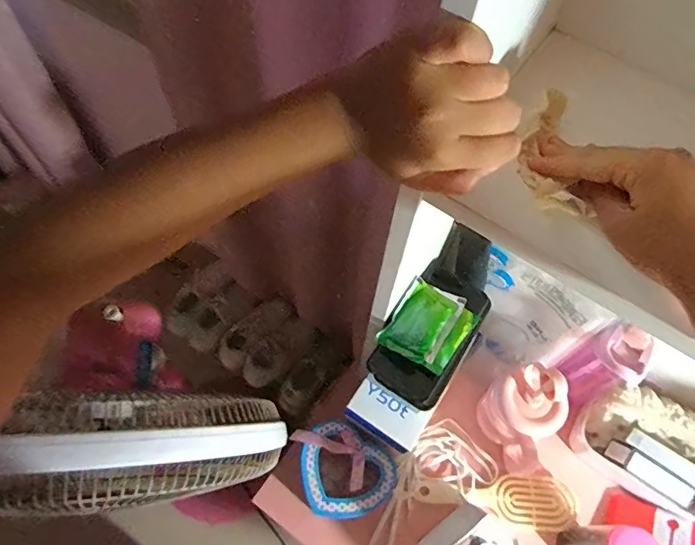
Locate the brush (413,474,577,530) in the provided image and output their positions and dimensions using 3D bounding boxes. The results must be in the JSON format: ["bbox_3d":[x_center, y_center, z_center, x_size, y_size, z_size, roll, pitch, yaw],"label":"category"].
[{"bbox_3d":[0.210,0.316,0.689,0.219,0.020,0.065,8,61,1],"label":"brush"}]

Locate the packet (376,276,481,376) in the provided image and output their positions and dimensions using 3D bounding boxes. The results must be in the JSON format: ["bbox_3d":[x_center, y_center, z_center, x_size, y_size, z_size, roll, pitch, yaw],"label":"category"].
[{"bbox_3d":[0.092,0.059,0.538,0.081,0.025,0.094,32,64,14],"label":"packet"}]

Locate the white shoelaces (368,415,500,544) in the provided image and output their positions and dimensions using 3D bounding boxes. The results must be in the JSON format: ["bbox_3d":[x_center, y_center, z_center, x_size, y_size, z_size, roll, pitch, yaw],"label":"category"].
[{"bbox_3d":[0.096,0.335,0.681,0.111,0.028,0.277,41,67,17],"label":"white shoelaces"}]

